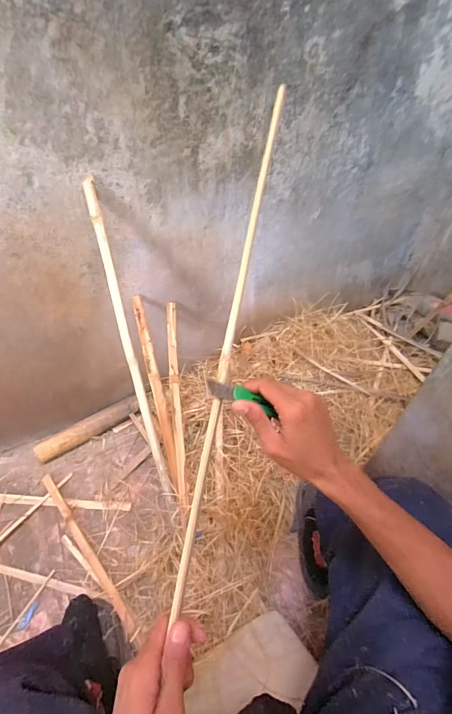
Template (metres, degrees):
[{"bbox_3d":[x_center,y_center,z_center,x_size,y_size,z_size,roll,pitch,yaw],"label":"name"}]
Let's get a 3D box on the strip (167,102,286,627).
[{"bbox_3d":[0.014,-0.065,0.419,0.013,0.010,0.649,9,75,8],"label":"strip"}]

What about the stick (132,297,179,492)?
[{"bbox_3d":[-0.178,0.086,0.914,0.027,0.017,0.494,-12,87,-10],"label":"stick"}]

